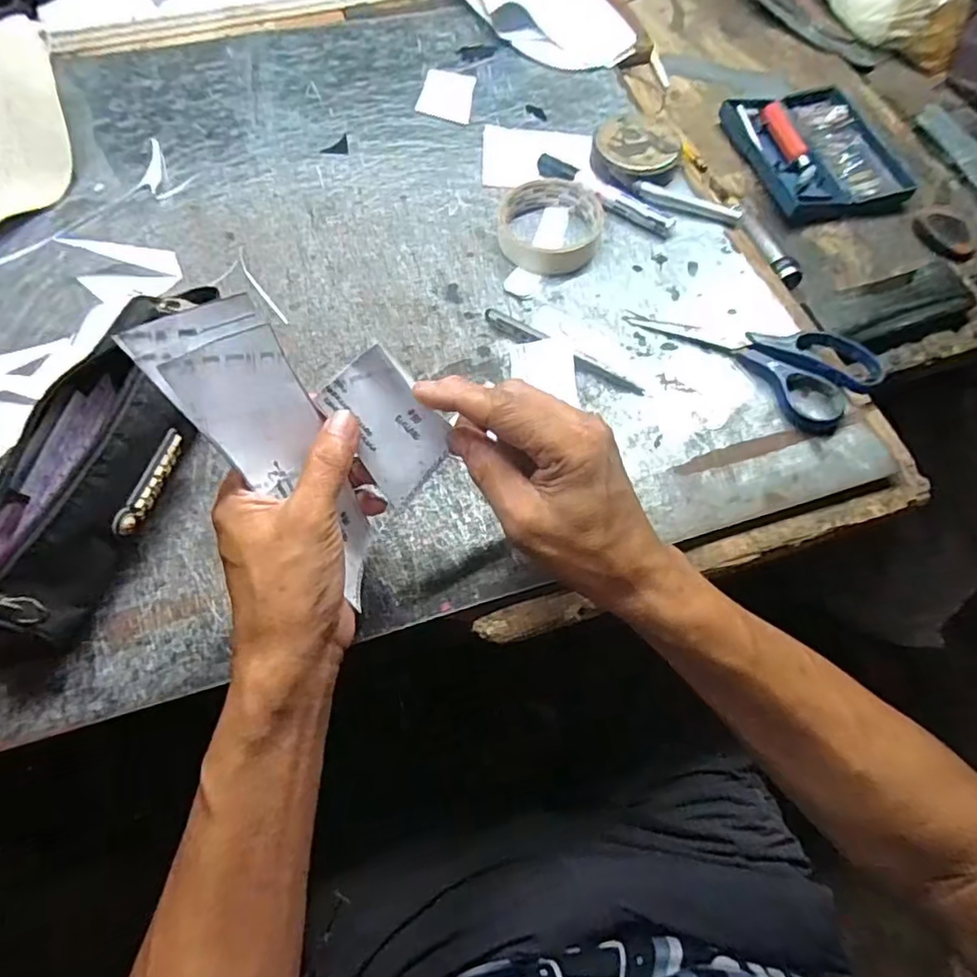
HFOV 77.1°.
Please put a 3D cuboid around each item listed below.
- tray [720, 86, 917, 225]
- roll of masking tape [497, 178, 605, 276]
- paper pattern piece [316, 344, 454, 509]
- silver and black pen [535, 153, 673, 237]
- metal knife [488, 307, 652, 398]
[{"bbox_3d":[0.314,-0.327,0.590,0.131,0.019,0.159,-17,66,-11],"label":"tray"},{"bbox_3d":[0.052,-0.216,0.502,0.086,0.021,0.086,1,64,-3],"label":"roll of masking tape"},{"bbox_3d":[-0.051,-0.031,0.316,0.046,0.009,0.070,-39,109,-1],"label":"paper pattern piece"},{"bbox_3d":[0.097,-0.249,0.521,0.132,0.014,0.020,35,67,13],"label":"silver and black pen"},{"bbox_3d":[0.056,-0.102,0.453,0.135,0.005,0.016,29,66,10],"label":"metal knife"}]

